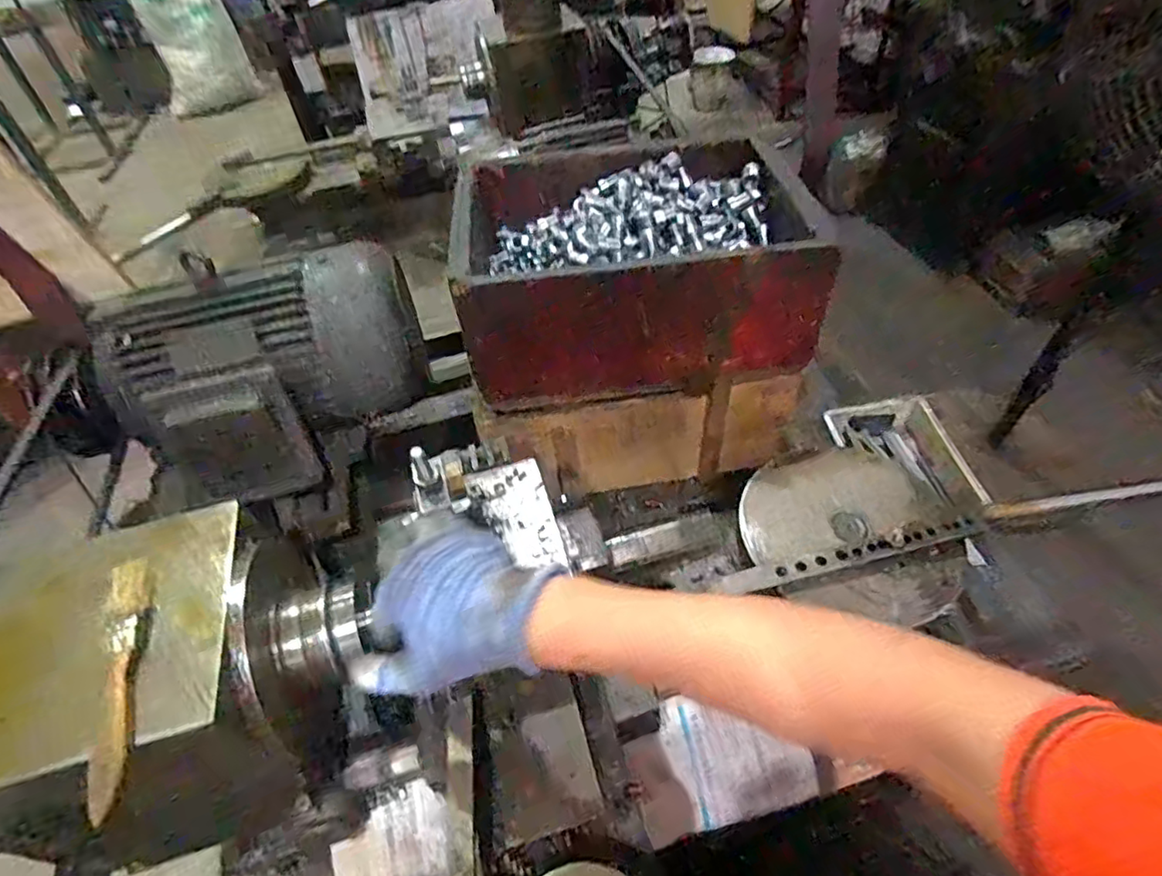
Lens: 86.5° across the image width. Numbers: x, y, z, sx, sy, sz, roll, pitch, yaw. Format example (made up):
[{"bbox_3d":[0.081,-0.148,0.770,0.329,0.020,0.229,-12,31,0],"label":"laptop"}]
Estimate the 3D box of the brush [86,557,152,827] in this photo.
[{"bbox_3d":[-0.260,0.133,0.347,0.019,0.008,0.148,-18,50,-9],"label":"brush"}]

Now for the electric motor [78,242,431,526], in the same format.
[{"bbox_3d":[-0.328,-0.055,0.643,0.322,0.175,0.202,-20,50,-11],"label":"electric motor"}]

